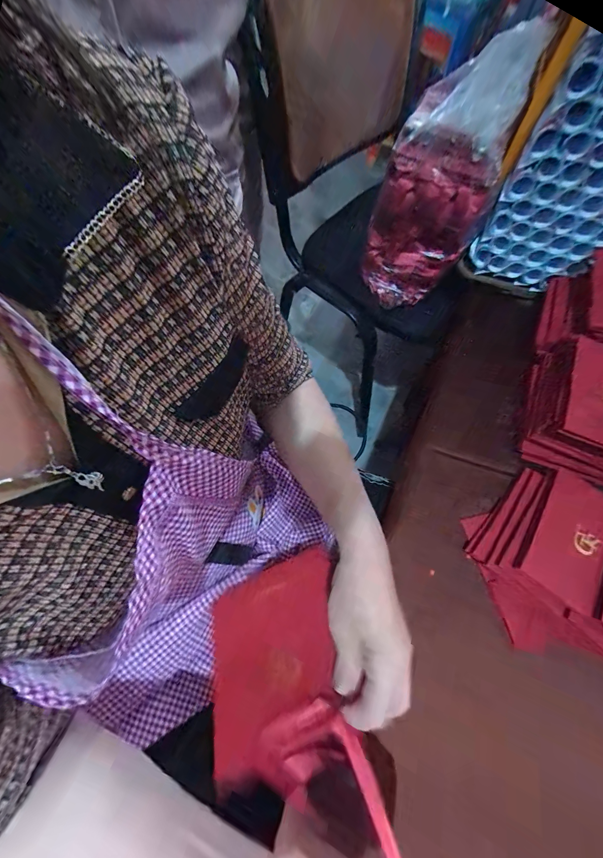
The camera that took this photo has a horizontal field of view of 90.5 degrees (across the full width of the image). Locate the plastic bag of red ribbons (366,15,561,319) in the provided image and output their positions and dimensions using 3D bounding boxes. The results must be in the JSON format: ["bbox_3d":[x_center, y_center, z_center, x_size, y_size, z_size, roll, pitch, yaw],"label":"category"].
[{"bbox_3d":[0.208,-0.374,0.508,0.165,0.272,0.152,13,68,4],"label":"plastic bag of red ribbons"}]

